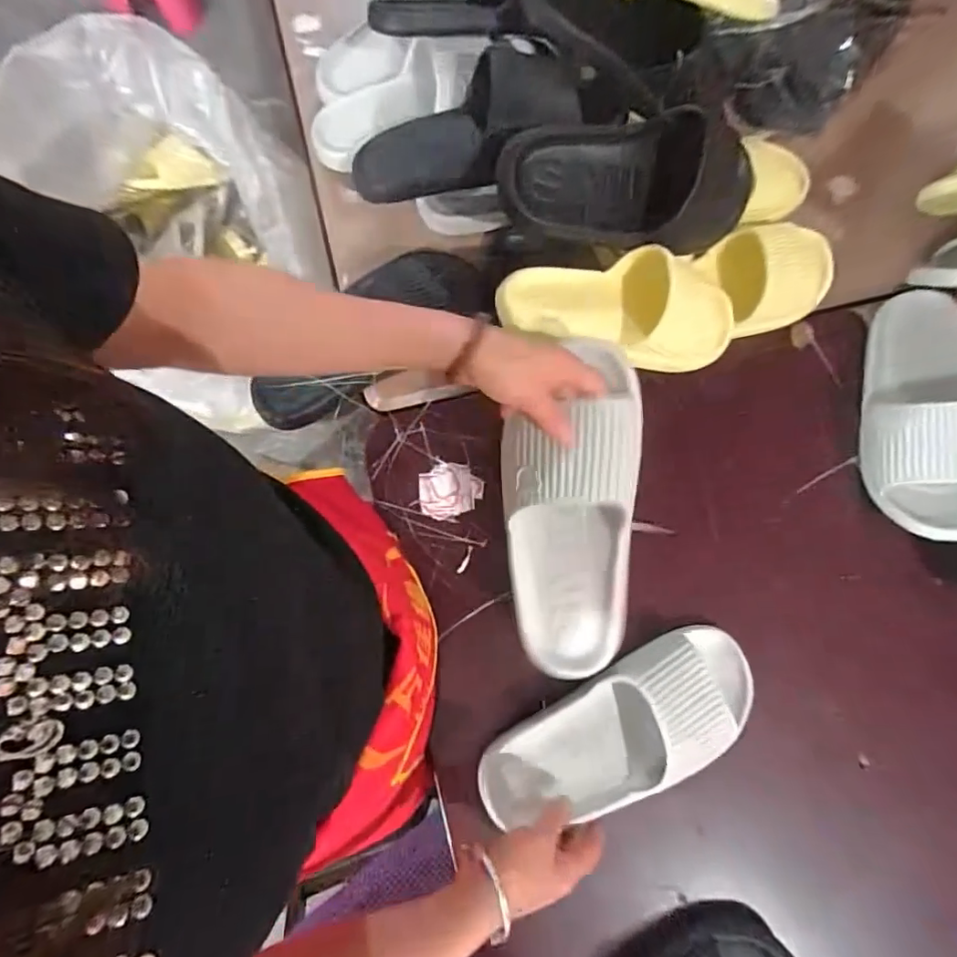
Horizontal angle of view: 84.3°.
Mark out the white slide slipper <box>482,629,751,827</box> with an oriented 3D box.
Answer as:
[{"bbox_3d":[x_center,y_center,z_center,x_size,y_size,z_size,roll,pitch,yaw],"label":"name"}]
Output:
[{"bbox_3d":[0.132,0.231,0.471,0.264,0.058,0.106,-25,81,-6],"label":"white slide slipper"}]

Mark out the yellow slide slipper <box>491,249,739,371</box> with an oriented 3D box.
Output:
[{"bbox_3d":[0.145,-0.161,0.501,0.249,0.056,0.105,3,79,-13],"label":"yellow slide slipper"}]

